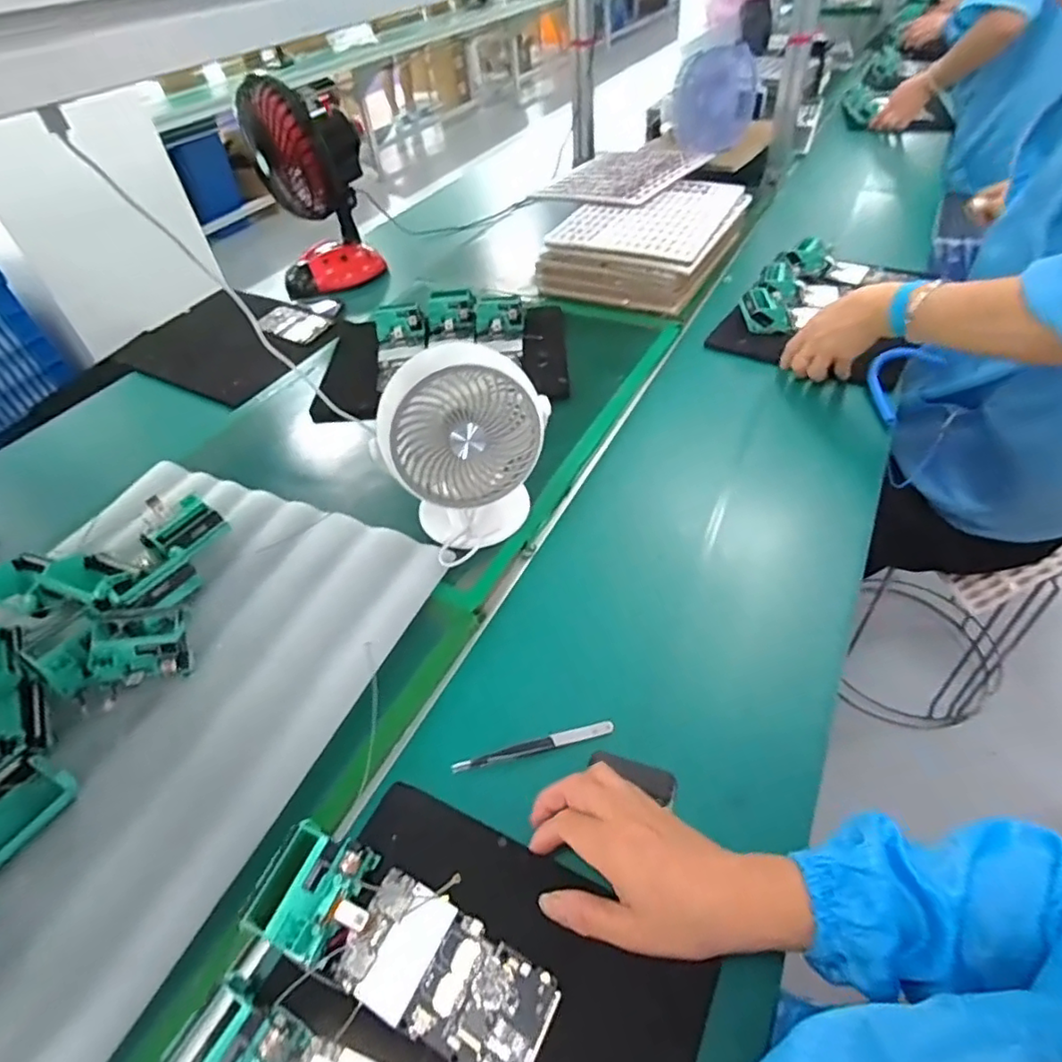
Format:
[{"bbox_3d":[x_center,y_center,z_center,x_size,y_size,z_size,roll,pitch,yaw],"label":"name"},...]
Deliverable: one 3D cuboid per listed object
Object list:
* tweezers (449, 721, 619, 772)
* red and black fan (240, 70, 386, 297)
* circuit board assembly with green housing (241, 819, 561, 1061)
[{"bbox_3d":[0.003,0.169,0.472,0.127,0.010,0.011,-12,46,-5],"label":"tweezers"},{"bbox_3d":[-0.376,-0.595,1.046,0.177,0.304,0.178,-10,46,-3],"label":"red and black fan"},{"bbox_3d":[-0.079,0.250,0.363,0.186,0.035,0.067,18,51,22],"label":"circuit board assembly with green housing"}]

